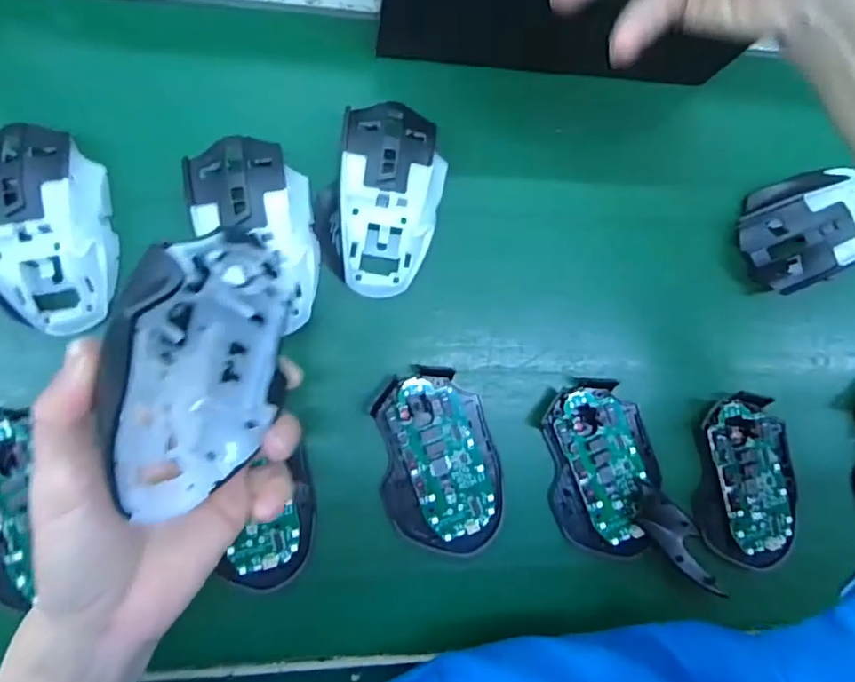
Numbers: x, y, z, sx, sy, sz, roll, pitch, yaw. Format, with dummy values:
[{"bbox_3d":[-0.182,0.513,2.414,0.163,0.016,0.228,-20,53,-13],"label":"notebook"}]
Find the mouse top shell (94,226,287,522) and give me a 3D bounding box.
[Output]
[{"bbox_3d":[-0.092,0.015,0.219,0.042,0.077,0.124,26,119,15],"label":"mouse top shell"}]

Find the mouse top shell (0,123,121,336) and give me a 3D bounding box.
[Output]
[{"bbox_3d":[-0.207,-0.062,0.310,0.063,0.028,0.115,-19,91,-9],"label":"mouse top shell"}]

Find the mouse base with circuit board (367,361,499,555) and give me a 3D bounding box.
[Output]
[{"bbox_3d":[0.008,0.075,0.356,0.071,0.018,0.113,-9,89,-9],"label":"mouse base with circuit board"}]

